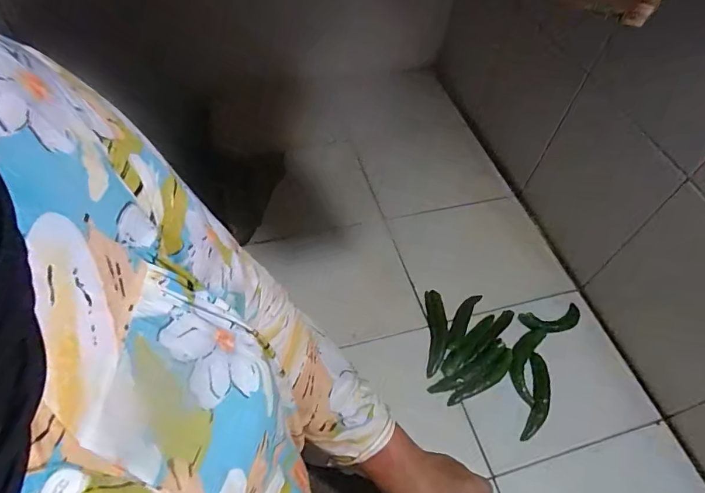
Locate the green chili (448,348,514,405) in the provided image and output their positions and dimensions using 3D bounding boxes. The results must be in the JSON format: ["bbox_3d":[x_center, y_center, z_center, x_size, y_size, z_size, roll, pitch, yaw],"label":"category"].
[{"bbox_3d":[0.175,0.176,0.585,0.115,0.018,0.024,-31,61,-24],"label":"green chili"}]

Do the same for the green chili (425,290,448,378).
[{"bbox_3d":[0.120,0.121,0.624,0.030,0.014,0.123,4,53,-1],"label":"green chili"}]

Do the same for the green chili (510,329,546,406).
[{"bbox_3d":[0.237,0.159,0.609,0.040,0.018,0.112,21,55,11],"label":"green chili"}]

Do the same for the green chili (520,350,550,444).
[{"bbox_3d":[0.242,0.194,0.575,0.028,0.021,0.124,19,54,10],"label":"green chili"}]

